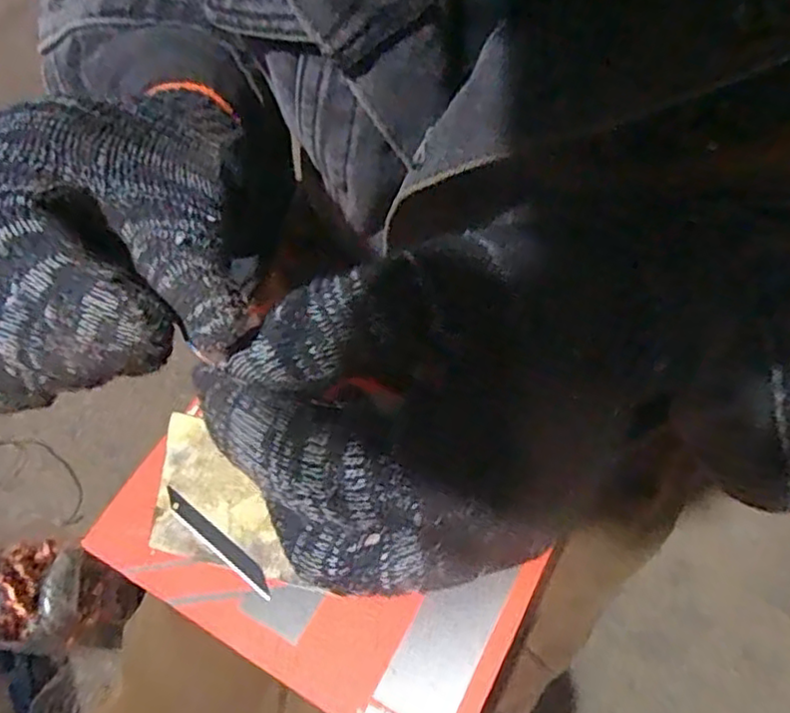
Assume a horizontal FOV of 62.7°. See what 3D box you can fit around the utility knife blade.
[{"bbox_3d":[-0.090,0.093,0.327,0.078,0.004,0.009,33,67,22],"label":"utility knife blade"}]

